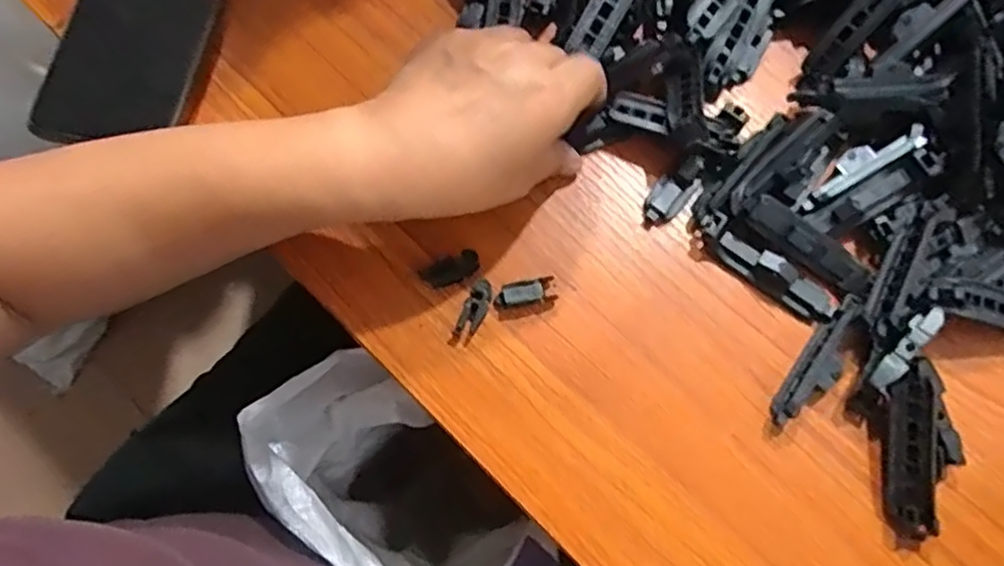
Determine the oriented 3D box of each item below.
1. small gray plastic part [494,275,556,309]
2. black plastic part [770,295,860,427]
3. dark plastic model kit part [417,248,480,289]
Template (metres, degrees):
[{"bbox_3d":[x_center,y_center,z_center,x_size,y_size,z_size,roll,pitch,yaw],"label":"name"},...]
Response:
[{"bbox_3d":[0.011,0.005,0.333,0.030,0.008,0.011,-13,75,-4],"label":"small gray plastic part"},{"bbox_3d":[0.152,0.038,0.319,0.016,0.017,0.069,36,77,9],"label":"black plastic part"},{"bbox_3d":[-0.025,-0.006,0.334,0.029,0.014,0.010,-27,76,-8],"label":"dark plastic model kit part"}]

